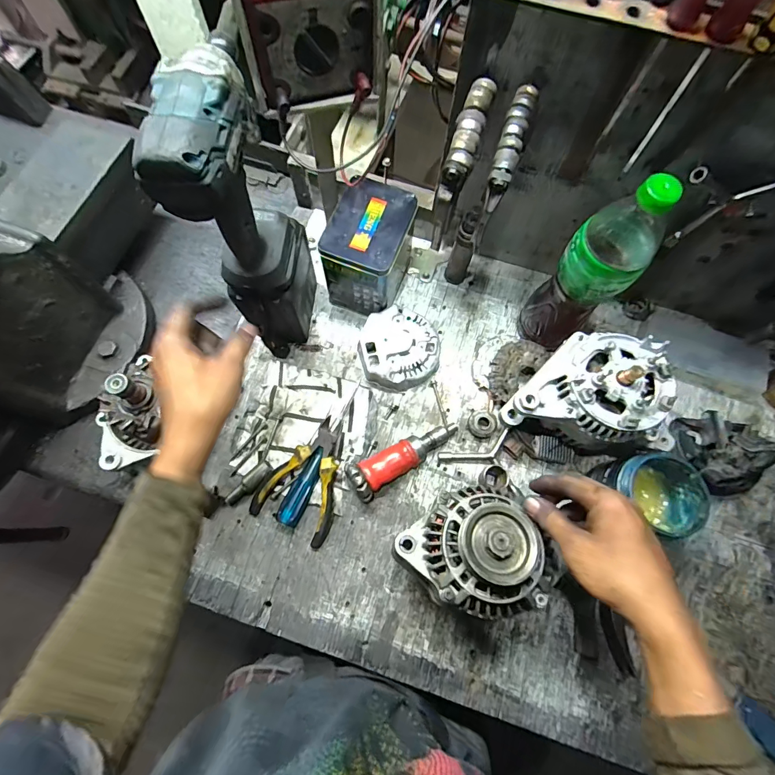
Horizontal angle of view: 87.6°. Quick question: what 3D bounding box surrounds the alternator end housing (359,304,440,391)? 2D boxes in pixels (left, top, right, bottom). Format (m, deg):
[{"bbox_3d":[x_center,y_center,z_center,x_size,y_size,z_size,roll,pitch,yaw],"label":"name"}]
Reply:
[{"bbox_3d":[0.017,-0.052,0.560,0.107,0.038,0.111,0,72,-1],"label":"alternator end housing"}]

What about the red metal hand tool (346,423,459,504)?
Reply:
[{"bbox_3d":[0.022,0.084,0.509,0.149,0.052,0.042,-31,75,-10],"label":"red metal hand tool"}]

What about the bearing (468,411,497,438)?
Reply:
[{"bbox_3d":[0.126,0.049,0.536,0.037,0.020,0.032,20,73,6],"label":"bearing"}]

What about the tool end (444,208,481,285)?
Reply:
[{"bbox_3d":[0.103,-0.187,0.551,0.027,0.129,0.025,29,74,8],"label":"tool end"}]

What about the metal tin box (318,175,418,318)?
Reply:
[{"bbox_3d":[-0.022,-0.185,0.556,0.090,0.127,0.129,21,73,6],"label":"metal tin box"}]

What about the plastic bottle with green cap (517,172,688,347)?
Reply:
[{"bbox_3d":[0.221,-0.116,0.461,0.078,0.269,0.091,39,75,10],"label":"plastic bottle with green cap"}]

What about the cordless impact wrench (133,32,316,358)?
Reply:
[{"bbox_3d":[-0.139,-0.160,0.438,0.073,0.333,0.143,1,72,-1],"label":"cordless impact wrench"}]

